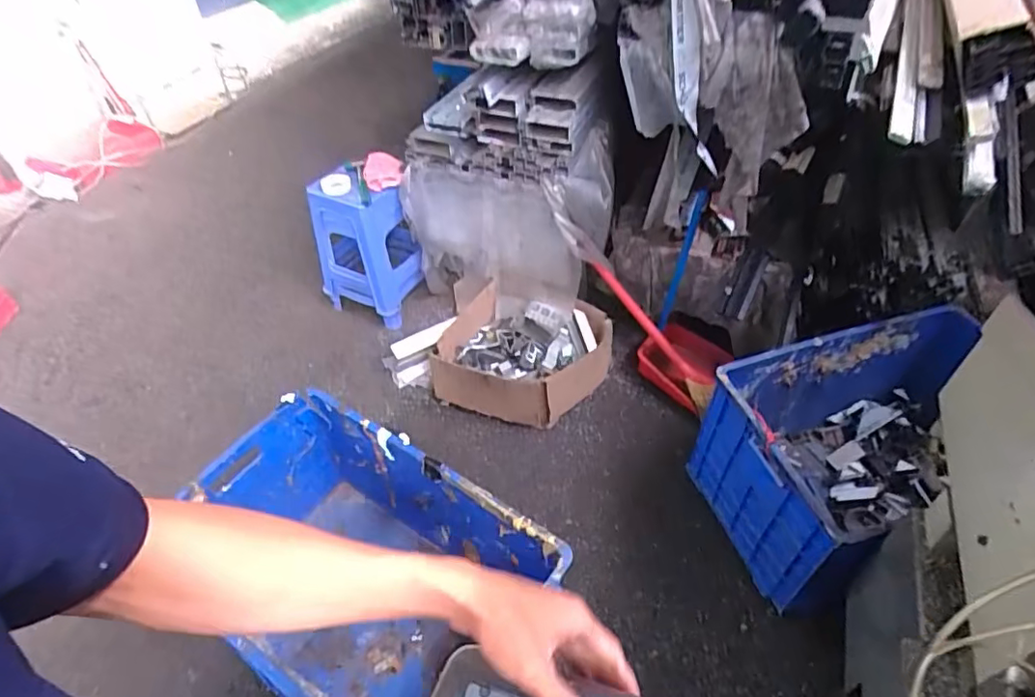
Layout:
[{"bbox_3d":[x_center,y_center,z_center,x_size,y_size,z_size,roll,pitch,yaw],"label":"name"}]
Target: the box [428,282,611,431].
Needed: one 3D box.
[{"bbox_3d":[0.001,-0.004,1.974,0.634,0.201,0.496,11,46,16],"label":"box"}]

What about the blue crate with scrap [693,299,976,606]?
[{"bbox_3d":[0.936,0.281,1.482,0.781,0.429,0.526,-13,45,-8],"label":"blue crate with scrap"}]

